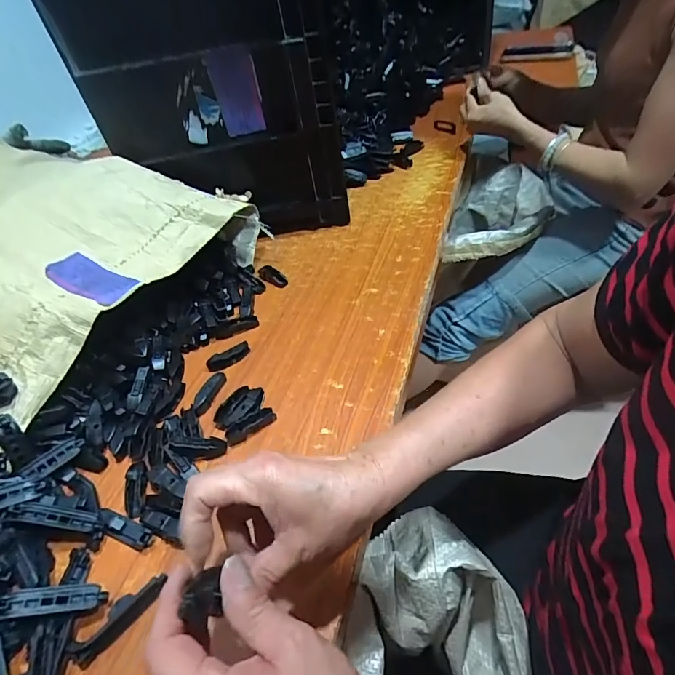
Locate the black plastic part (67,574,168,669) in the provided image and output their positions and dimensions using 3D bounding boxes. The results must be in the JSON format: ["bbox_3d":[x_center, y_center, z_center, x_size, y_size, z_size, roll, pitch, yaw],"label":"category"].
[{"bbox_3d":[-0.168,0.214,0.329,0.020,0.018,0.075,31,58,34],"label":"black plastic part"}]

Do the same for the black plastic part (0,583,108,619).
[{"bbox_3d":[-0.220,0.201,0.323,0.078,0.015,0.018,8,42,-23],"label":"black plastic part"}]

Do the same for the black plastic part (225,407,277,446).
[{"bbox_3d":[-0.089,0.089,0.436,0.053,0.007,0.021,-32,49,-21],"label":"black plastic part"}]

